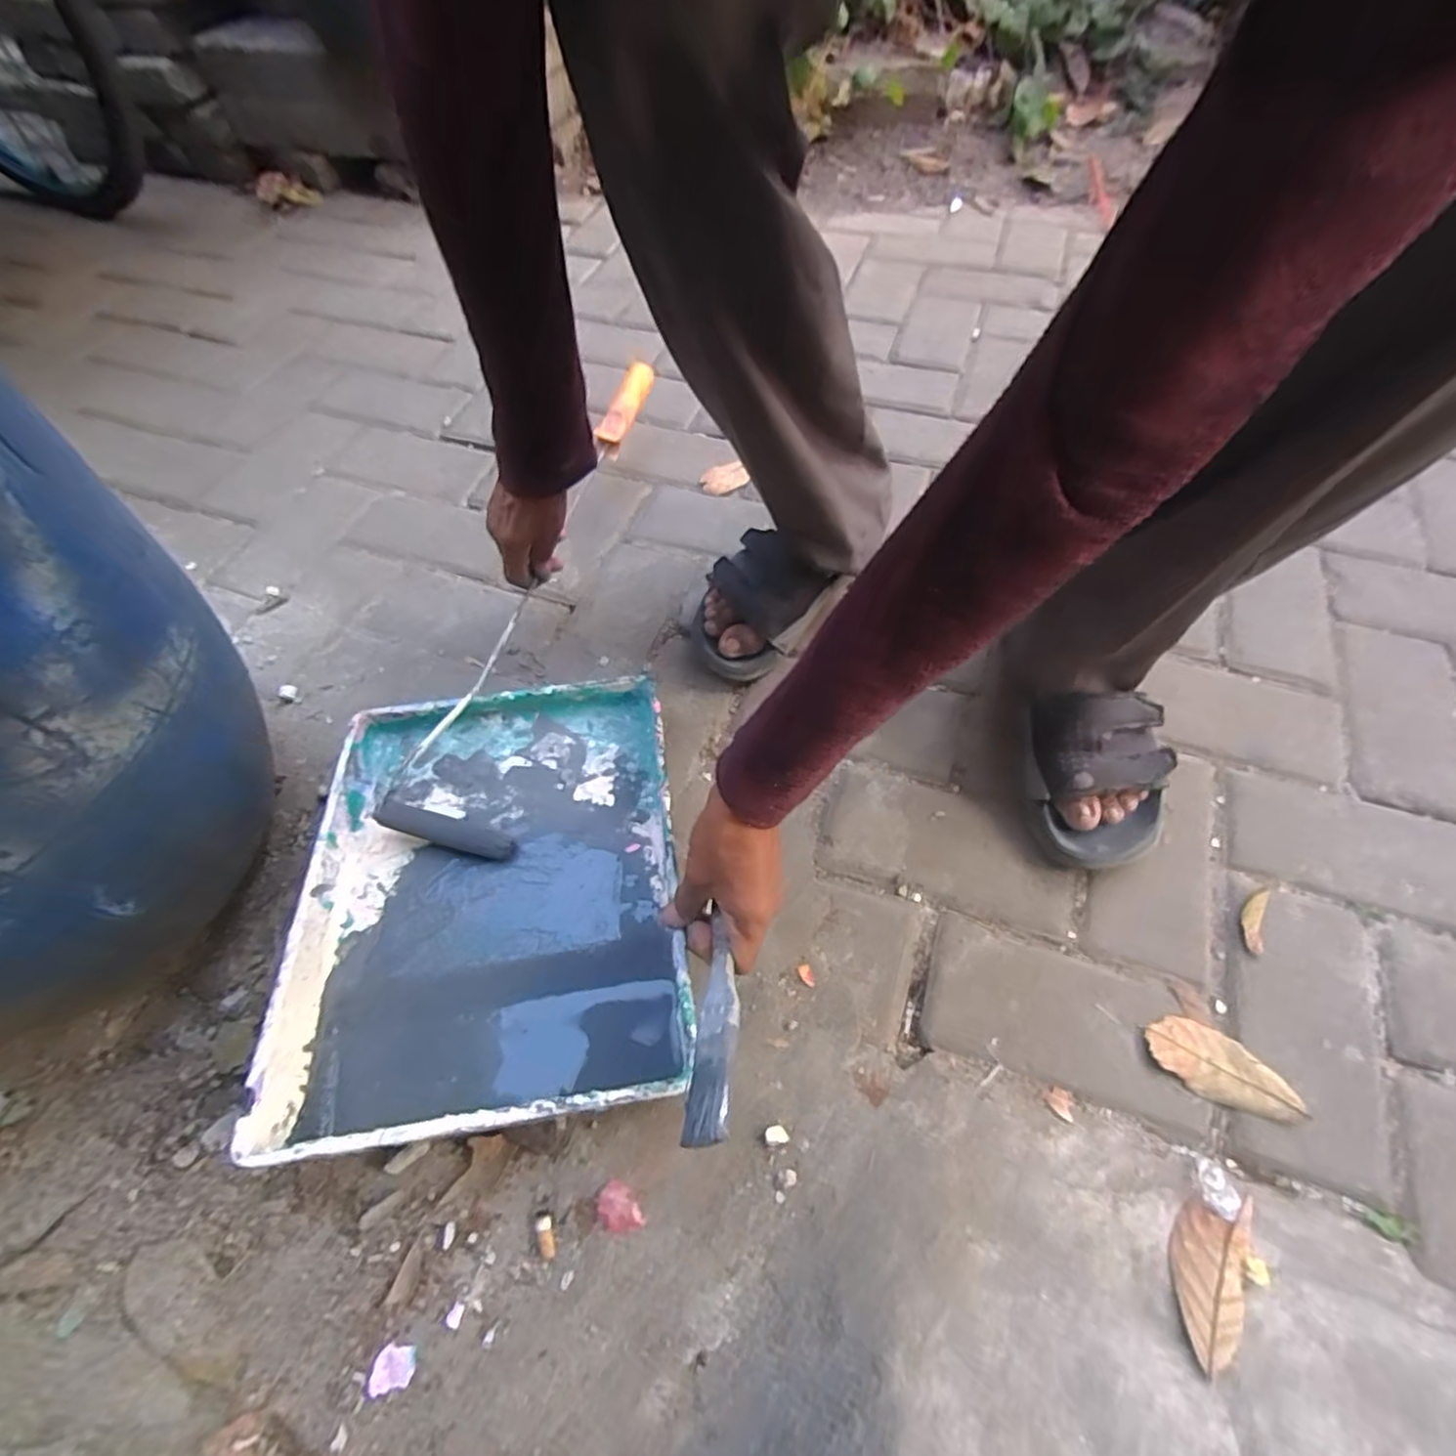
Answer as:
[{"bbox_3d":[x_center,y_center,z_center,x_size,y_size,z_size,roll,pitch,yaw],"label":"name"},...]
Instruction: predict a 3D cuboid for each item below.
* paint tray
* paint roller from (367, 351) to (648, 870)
[{"bbox_3d":[-0.182,0.115,0.520,0.268,0.087,0.348,-8,58,-2],"label":"paint tray"},{"bbox_3d":[-0.166,-0.160,0.684,0.134,0.065,0.591,14,67,11],"label":"paint roller"}]

